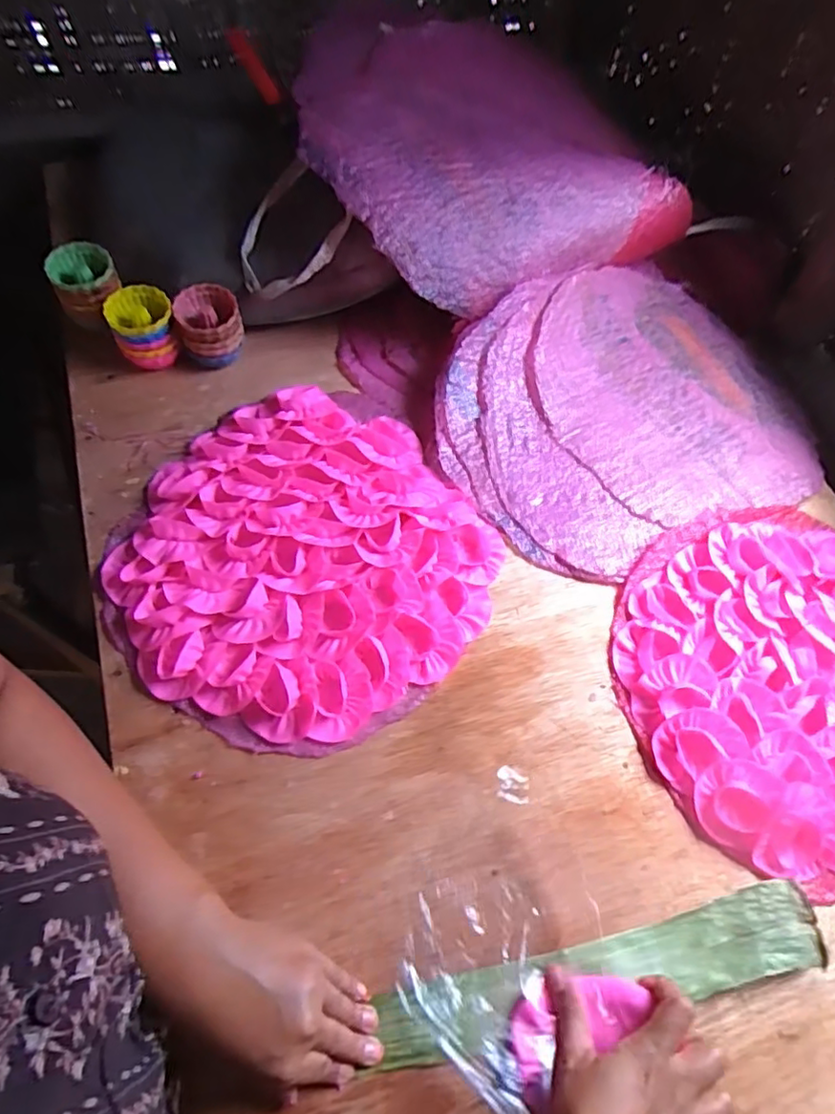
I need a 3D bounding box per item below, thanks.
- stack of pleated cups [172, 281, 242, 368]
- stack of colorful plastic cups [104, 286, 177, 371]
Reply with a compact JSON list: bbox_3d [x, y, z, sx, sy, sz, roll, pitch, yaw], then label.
[{"bbox_3d":[-0.218,-0.240,0.652,0.065,0.069,0.066,-15,64,-13],"label":"stack of pleated cups"},{"bbox_3d":[-0.283,-0.236,0.641,0.064,0.070,0.064,-22,66,-16],"label":"stack of colorful plastic cups"}]

